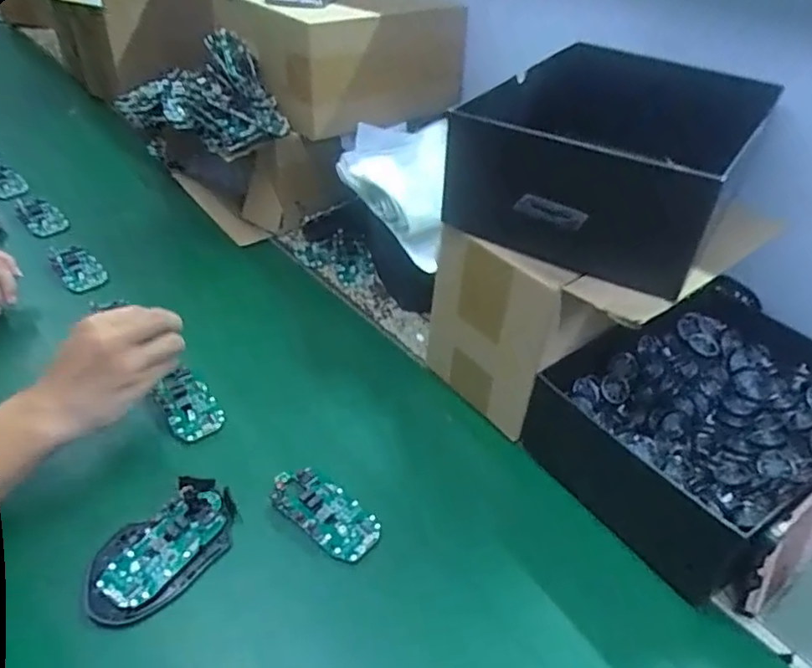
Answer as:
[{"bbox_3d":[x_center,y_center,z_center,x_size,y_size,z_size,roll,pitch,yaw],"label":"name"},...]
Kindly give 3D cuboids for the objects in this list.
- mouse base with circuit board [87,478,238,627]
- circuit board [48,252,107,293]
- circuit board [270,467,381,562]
[{"bbox_3d":[-0.178,0.158,0.448,0.066,0.015,0.114,36,51,17],"label":"mouse base with circuit board"},{"bbox_3d":[-0.381,-0.075,0.706,0.044,0.013,0.075,-29,48,-30],"label":"circuit board"},{"bbox_3d":[-0.065,0.139,0.480,0.095,0.008,0.043,30,46,21],"label":"circuit board"}]

